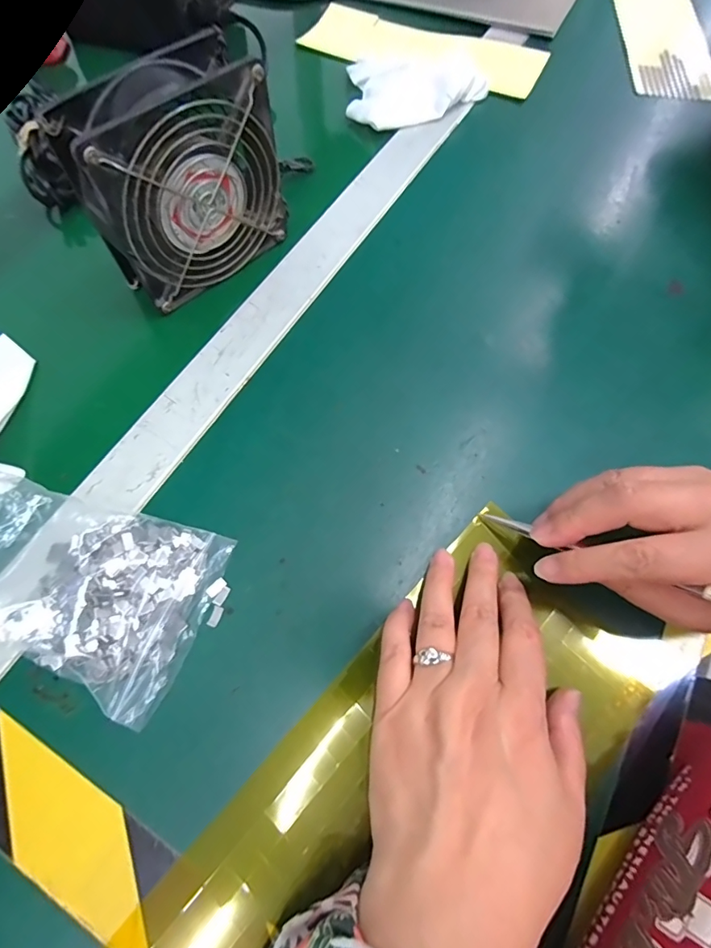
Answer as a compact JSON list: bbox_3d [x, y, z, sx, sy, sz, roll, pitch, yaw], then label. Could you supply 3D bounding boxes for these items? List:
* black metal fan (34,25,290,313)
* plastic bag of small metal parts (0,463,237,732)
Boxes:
[{"bbox_3d":[-0.109,-0.186,0.297,0.125,0.113,0.046,-41,73,-15],"label":"black metal fan"},{"bbox_3d":[-0.150,0.052,0.231,0.142,0.042,0.095,17,69,7],"label":"plastic bag of small metal parts"}]

